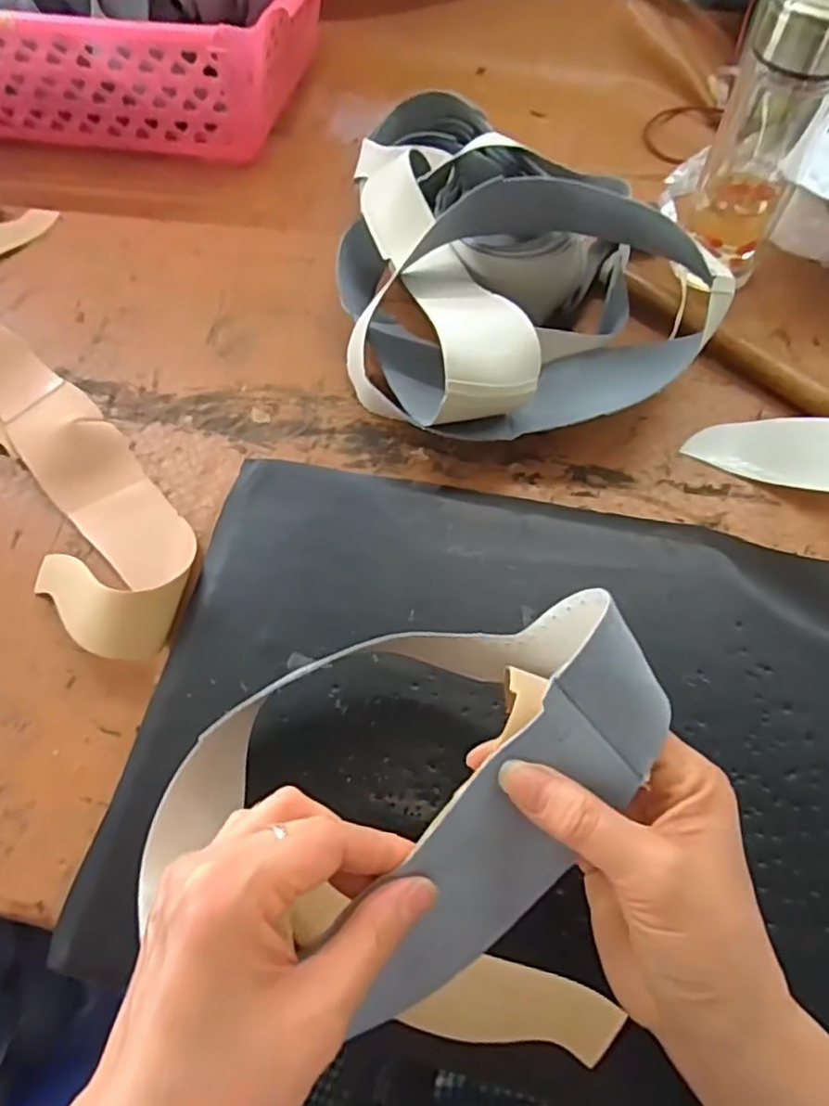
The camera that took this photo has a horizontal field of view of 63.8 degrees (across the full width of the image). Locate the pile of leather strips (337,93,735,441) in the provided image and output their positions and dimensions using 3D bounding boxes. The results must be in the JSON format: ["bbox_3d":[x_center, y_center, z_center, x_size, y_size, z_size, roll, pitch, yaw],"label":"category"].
[{"bbox_3d":[0.056,-0.247,0.516,0.231,0.109,0.334,-10,63,-5],"label":"pile of leather strips"}]

